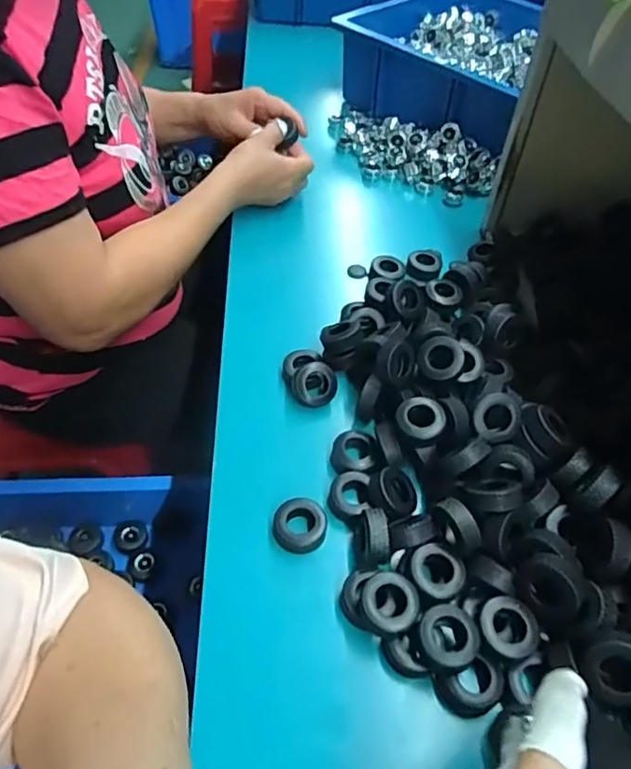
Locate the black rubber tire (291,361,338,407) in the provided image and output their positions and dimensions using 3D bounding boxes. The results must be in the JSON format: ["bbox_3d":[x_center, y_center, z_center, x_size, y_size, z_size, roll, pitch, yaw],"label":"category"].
[{"bbox_3d":[-0.001,0.000,0.480,0.037,0.014,0.037,0,93,-4],"label":"black rubber tire"}]

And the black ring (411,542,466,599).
[{"bbox_3d":[0.080,0.125,0.372,0.035,0.017,0.035,1,51,-1],"label":"black ring"}]

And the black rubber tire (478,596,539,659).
[{"bbox_3d":[0.119,0.151,0.349,0.035,0.018,0.034,1,51,-1],"label":"black rubber tire"}]

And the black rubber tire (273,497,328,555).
[{"bbox_3d":[-0.012,0.102,0.403,0.037,0.022,0.035,1,51,-1],"label":"black rubber tire"}]

